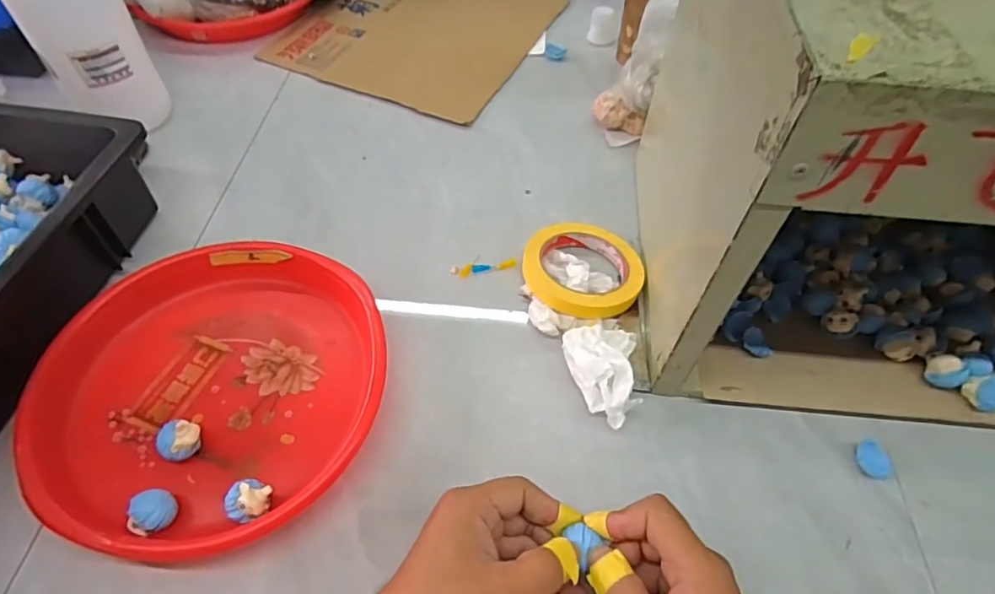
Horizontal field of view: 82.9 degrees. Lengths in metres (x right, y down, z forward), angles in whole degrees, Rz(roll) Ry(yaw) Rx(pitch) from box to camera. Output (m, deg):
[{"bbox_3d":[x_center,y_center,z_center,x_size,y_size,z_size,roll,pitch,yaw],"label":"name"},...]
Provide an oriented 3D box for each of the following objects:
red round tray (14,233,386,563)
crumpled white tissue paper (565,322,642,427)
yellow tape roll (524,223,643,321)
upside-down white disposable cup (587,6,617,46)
[{"bbox_3d":[-0.214,0.066,0.435,0.245,0.039,0.246,0,55,0],"label":"red round tray"},{"bbox_3d":[0.081,0.057,0.448,0.059,0.034,0.091,5,55,4],"label":"crumpled white tissue paper"},{"bbox_3d":[0.077,-0.024,0.514,0.106,0.025,0.100,0,55,0],"label":"yellow tape roll"},{"bbox_3d":[0.143,-0.364,0.759,0.037,0.037,0.033,6,55,5],"label":"upside-down white disposable cup"}]

